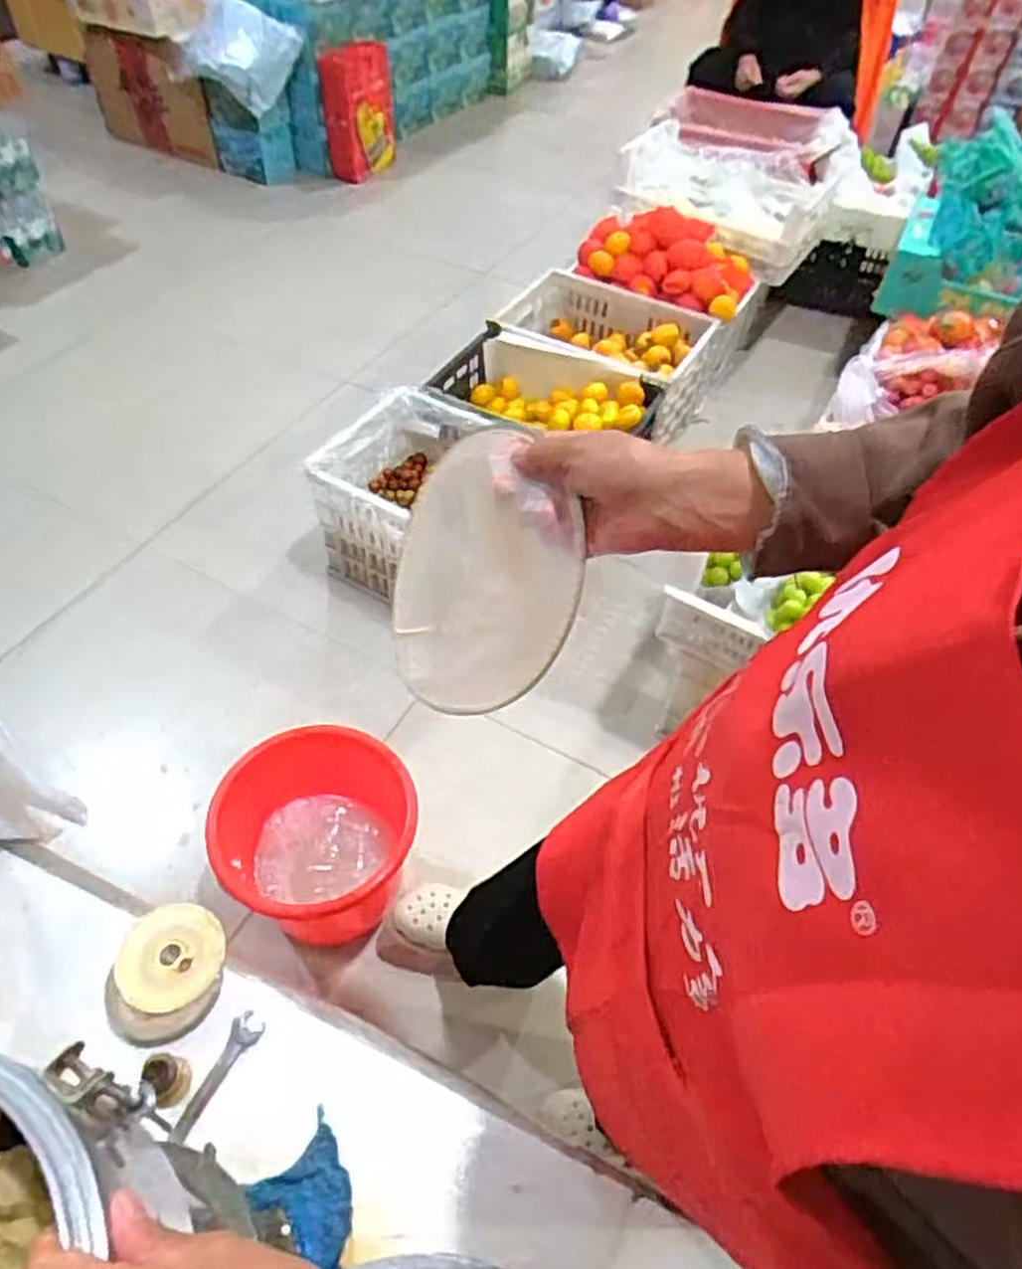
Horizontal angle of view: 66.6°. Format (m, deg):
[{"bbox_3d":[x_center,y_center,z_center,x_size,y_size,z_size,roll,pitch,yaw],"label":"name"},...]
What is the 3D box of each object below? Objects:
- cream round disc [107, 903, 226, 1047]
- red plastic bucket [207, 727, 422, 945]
[{"bbox_3d":[-0.329,0.323,0.745,0.106,0.033,0.125,-7,52,-9],"label":"cream round disc"},{"bbox_3d":[-0.295,0.328,1.212,0.287,0.241,0.275,2,51,-2],"label":"red plastic bucket"}]

